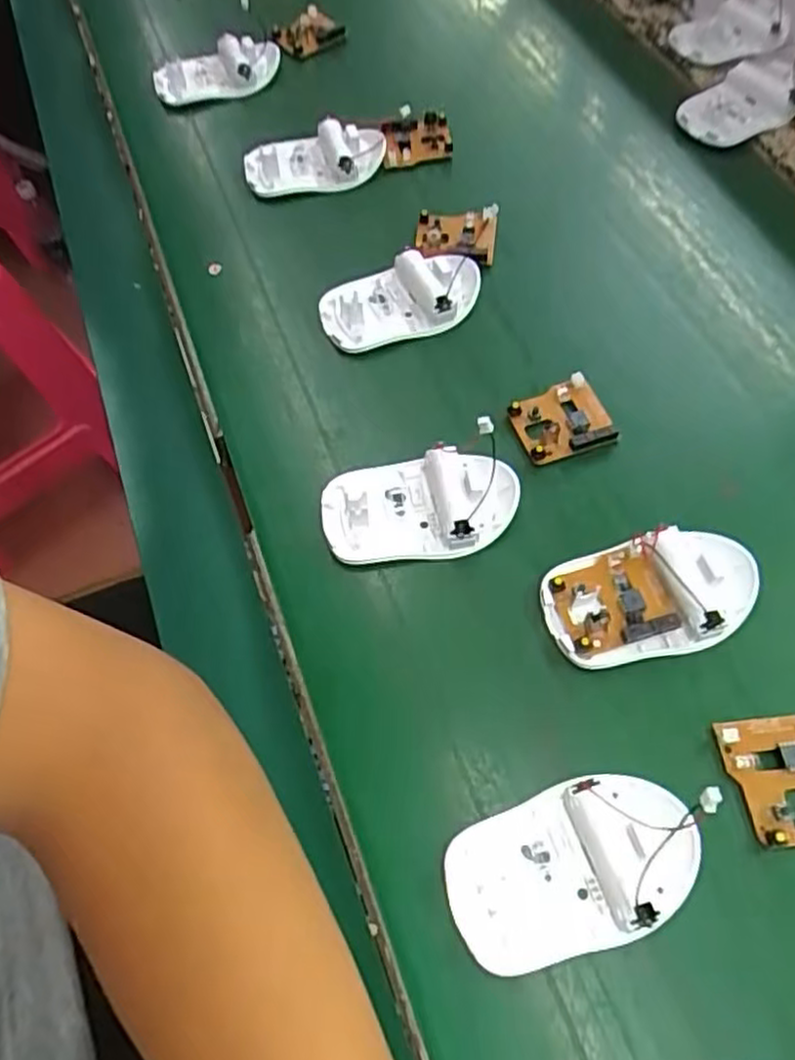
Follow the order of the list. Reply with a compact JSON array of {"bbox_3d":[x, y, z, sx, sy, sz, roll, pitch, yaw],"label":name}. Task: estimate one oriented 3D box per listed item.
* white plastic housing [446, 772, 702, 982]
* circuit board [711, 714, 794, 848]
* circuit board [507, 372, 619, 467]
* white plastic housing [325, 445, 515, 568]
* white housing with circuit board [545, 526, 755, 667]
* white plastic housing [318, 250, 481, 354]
[{"bbox_3d":[0.067,0.130,0.279,0.094,0.020,0.056,-15,61,-5],"label":"white plastic housing"},{"bbox_3d":[0.158,0.101,0.295,0.042,0.012,0.050,-8,60,-1],"label":"circuit board"},{"bbox_3d":[0.087,-0.059,0.388,0.046,0.014,0.042,-18,61,-7],"label":"circuit board"},{"bbox_3d":[0.011,-0.014,0.362,0.096,0.019,0.055,-10,61,-3],"label":"white plastic housing"},{"bbox_3d":[0.118,0.028,0.333,0.098,0.017,0.053,-15,61,-5],"label":"white housing with circuit board"},{"bbox_3d":[0.004,-0.137,0.431,0.097,0.021,0.049,-22,62,-9],"label":"white plastic housing"}]

